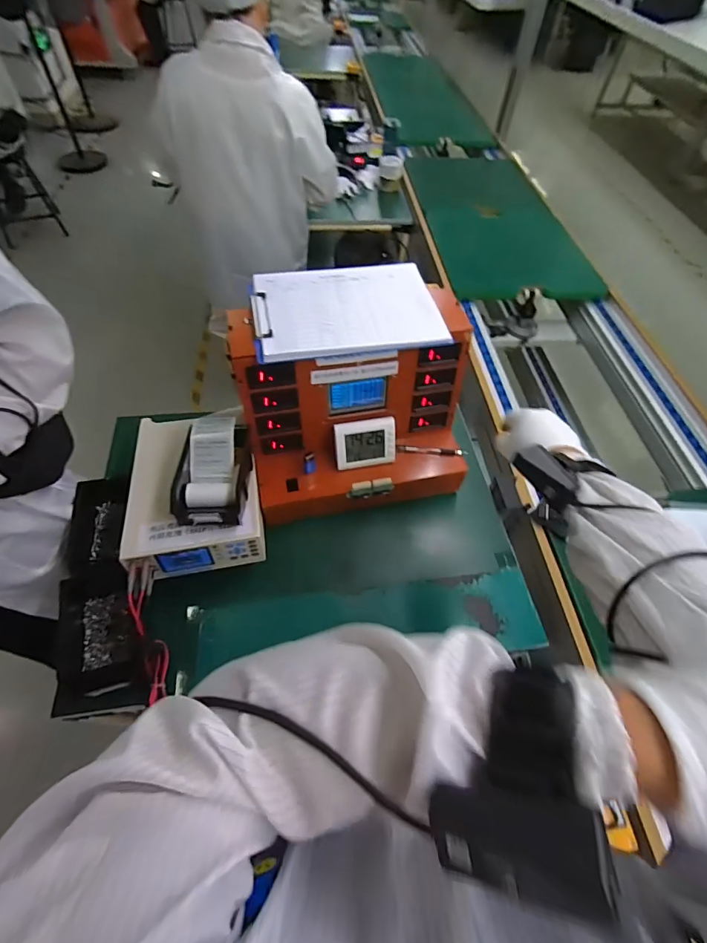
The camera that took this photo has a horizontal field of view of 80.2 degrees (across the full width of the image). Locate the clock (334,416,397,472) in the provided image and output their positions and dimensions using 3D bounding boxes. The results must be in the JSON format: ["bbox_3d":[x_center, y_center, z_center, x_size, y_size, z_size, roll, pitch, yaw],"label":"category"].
[{"bbox_3d":[0.022,-0.051,0.780,0.112,0.092,0.016,-9,27,-9],"label":"clock"}]

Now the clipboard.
[{"bbox_3d":[-0.015,-0.279,0.713,0.303,0.016,0.217,-9,57,-9],"label":"clipboard"}]

